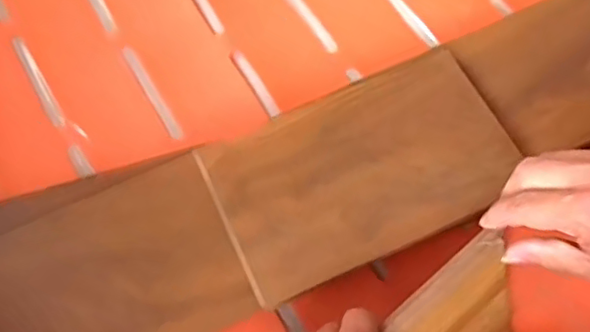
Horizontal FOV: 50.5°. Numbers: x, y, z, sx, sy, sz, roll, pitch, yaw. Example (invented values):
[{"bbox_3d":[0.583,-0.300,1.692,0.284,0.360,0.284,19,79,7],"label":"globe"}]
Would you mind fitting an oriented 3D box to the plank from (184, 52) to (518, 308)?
[{"bbox_3d":[0.059,-0.002,0.544,0.250,0.016,0.157,-23,67,-11],"label":"plank"}]

